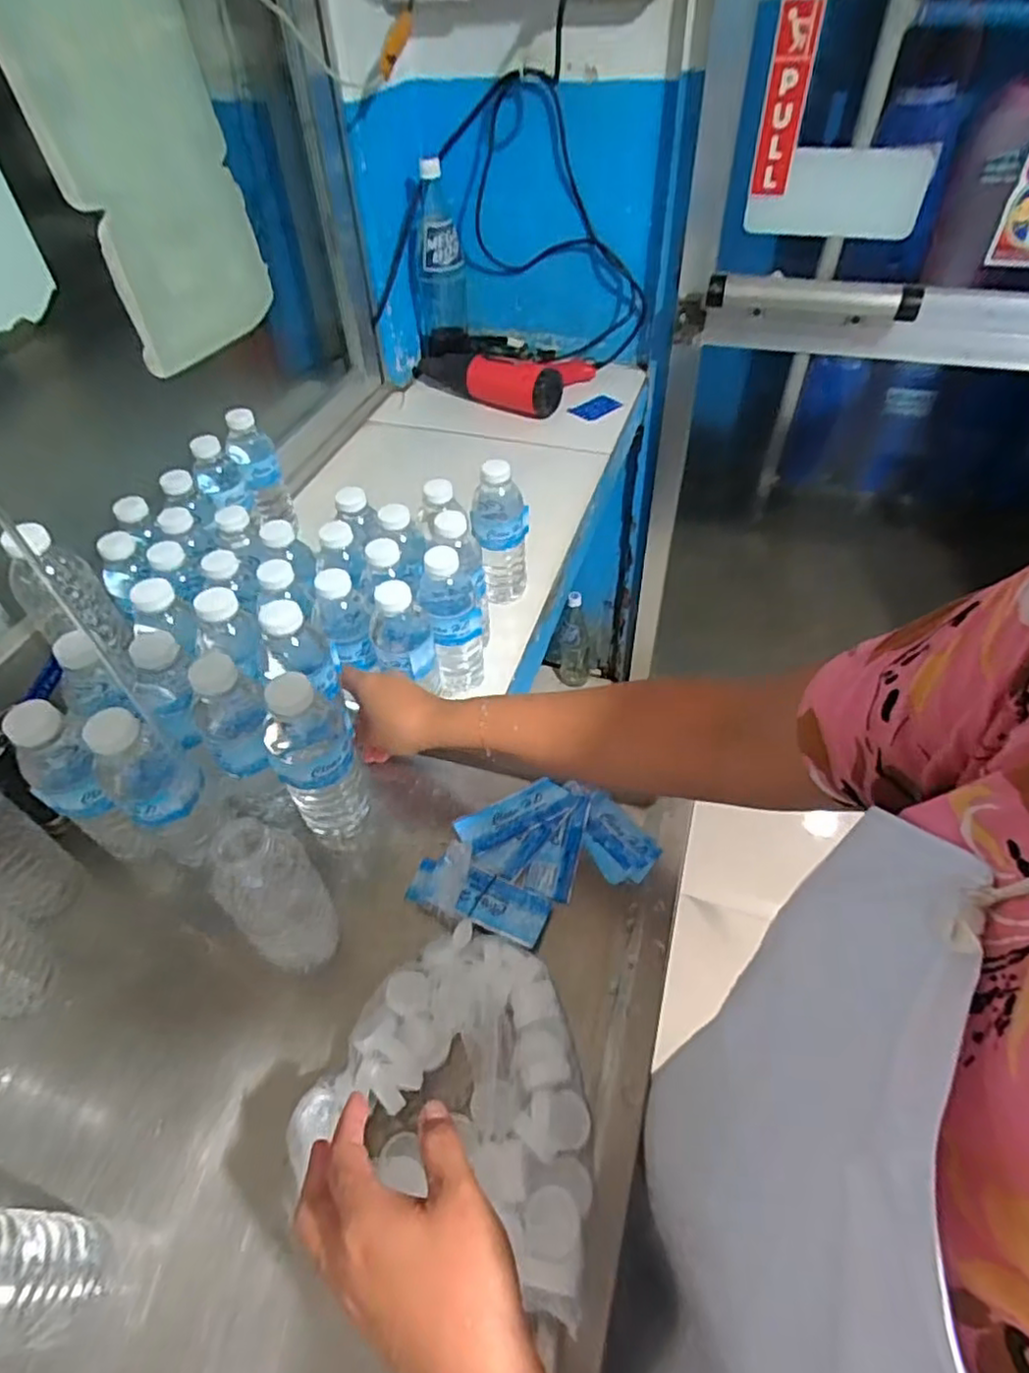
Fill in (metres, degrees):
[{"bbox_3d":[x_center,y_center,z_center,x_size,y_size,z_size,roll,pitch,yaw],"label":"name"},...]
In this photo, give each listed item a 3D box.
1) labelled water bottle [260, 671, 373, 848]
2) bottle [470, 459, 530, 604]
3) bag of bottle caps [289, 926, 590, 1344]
[{"bbox_3d":[-0.153,0.056,0.517,0.057,0.177,0.060,-11,47,-10],"label":"labelled water bottle"},{"bbox_3d":[-0.016,-0.177,0.757,0.060,0.176,0.052,-6,49,-2],"label":"bottle"},{"bbox_3d":[-0.023,0.255,0.431,0.182,0.042,0.168,19,53,18],"label":"bag of bottle caps"}]

